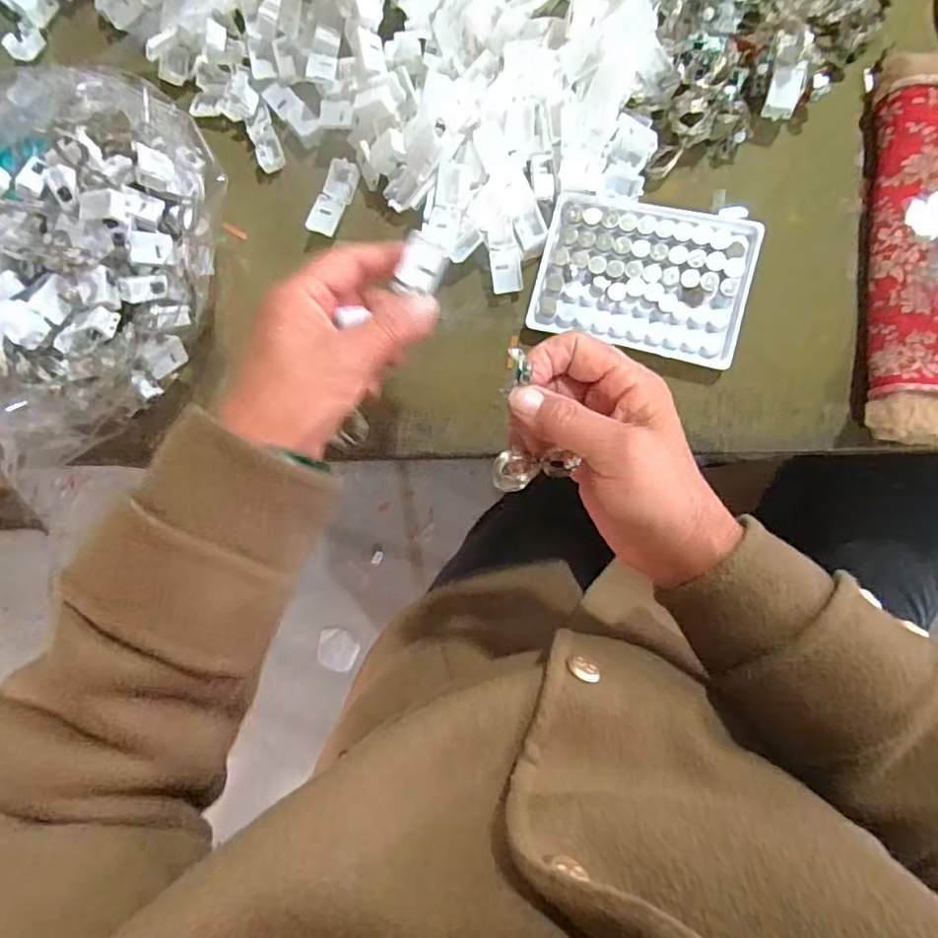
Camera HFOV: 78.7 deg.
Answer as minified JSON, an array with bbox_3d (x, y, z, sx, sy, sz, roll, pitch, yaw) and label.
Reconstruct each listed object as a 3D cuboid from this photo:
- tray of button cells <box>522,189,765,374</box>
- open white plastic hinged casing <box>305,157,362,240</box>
[{"bbox_3d":[0.111,-0.123,0.367,0.128,0.016,0.092,15,89,9],"label":"tray of button cells"},{"bbox_3d":[-0.094,-0.189,0.397,0.019,0.015,0.055,17,89,9],"label":"open white plastic hinged casing"}]

